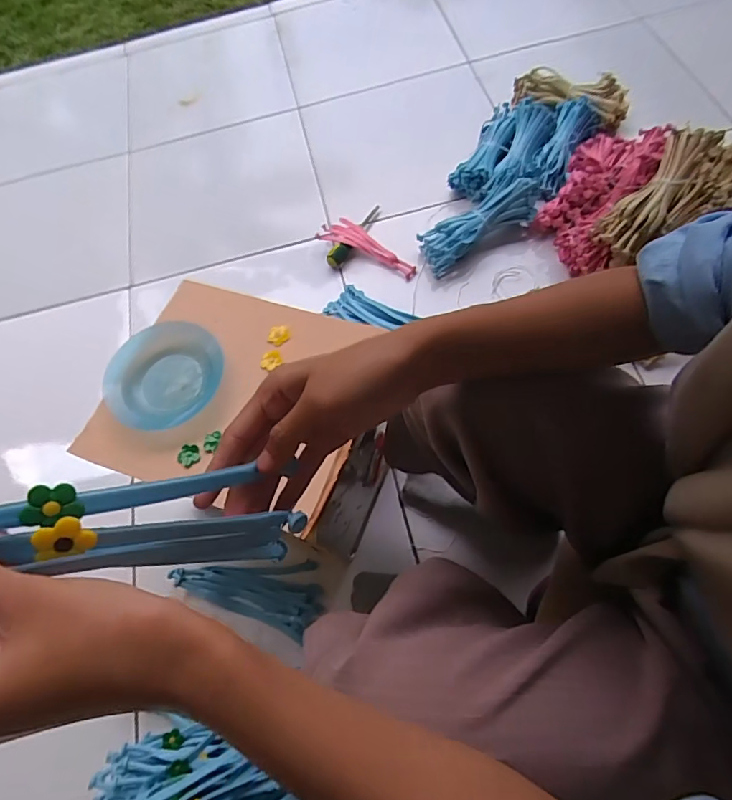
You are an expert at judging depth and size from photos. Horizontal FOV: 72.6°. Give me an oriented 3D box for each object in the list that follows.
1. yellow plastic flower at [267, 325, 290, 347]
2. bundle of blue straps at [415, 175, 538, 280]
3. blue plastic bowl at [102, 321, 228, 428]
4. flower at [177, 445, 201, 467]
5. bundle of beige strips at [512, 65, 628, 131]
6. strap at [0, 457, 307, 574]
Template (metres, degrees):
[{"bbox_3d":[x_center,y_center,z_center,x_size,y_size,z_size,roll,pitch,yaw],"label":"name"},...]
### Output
[{"bbox_3d":[-0.098,-0.073,0.558,0.023,0.012,0.020,5,61,6],"label":"yellow plastic flower"},{"bbox_3d":[0.203,-0.309,0.866,0.236,0.073,0.078,-31,63,4],"label":"bundle of blue straps"},{"bbox_3d":[-0.221,-0.029,0.544,0.110,0.026,0.126,38,75,21],"label":"blue plastic bowl"},{"bbox_3d":[-0.184,0.058,0.517,0.023,0.008,0.021,-3,65,6],"label":"flower"},{"bbox_3d":[0.394,-0.593,0.965,0.223,0.050,0.097,22,70,16],"label":"bundle of beige strips"},{"bbox_3d":[-0.117,0.057,0.239,0.192,0.027,0.043,10,52,-39],"label":"strap"}]

